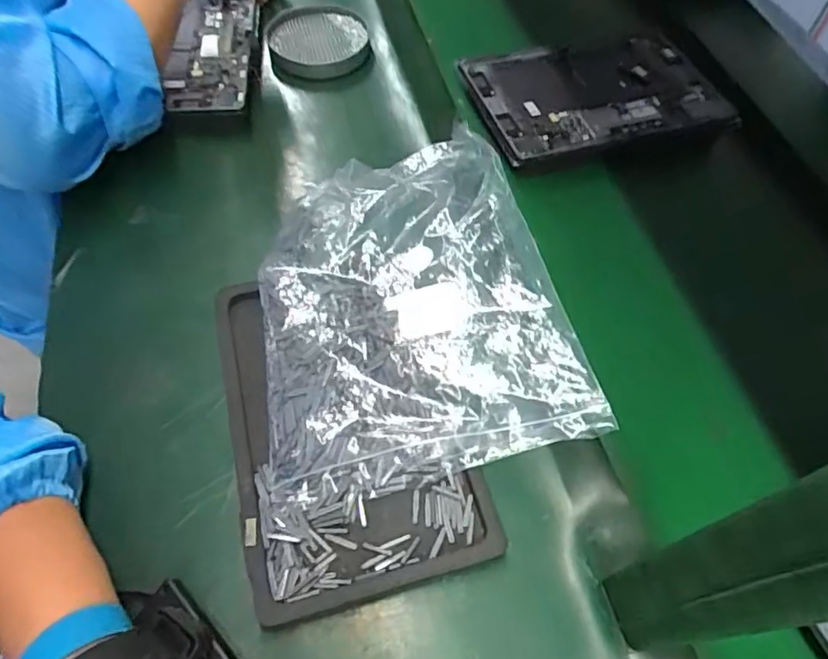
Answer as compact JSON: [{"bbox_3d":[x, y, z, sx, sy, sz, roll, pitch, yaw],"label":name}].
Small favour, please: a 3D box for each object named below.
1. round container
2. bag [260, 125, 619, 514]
[{"bbox_3d":[-0.109,-0.328,0.654,0.111,0.028,0.112,4,60,-6],"label":"round container"},{"bbox_3d":[-0.011,-0.028,0.442,0.217,0.053,0.294,-7,62,-12],"label":"bag"}]

